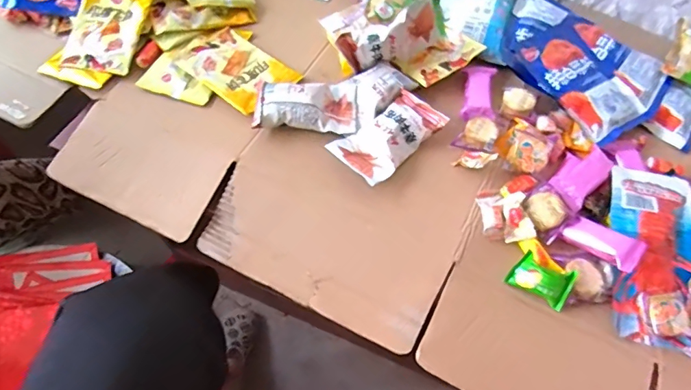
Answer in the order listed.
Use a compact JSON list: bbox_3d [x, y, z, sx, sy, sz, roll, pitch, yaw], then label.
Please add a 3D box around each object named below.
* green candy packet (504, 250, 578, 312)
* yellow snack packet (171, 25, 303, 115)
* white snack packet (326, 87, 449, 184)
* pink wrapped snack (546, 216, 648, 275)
[{"bbox_3d":[0.207,0.089,0.472,0.059,0.041,0.017,30,18,10],"label":"green candy packet"},{"bbox_3d":[-0.153,-0.179,0.619,0.159,0.011,0.101,37,63,19],"label":"yellow snack packet"},{"bbox_3d":[0.052,-0.069,0.552,0.074,0.031,0.140,40,64,21],"label":"white snack packet"},{"bbox_3d":[0.276,0.051,0.489,0.083,0.015,0.045,24,60,31],"label":"pink wrapped snack"}]

